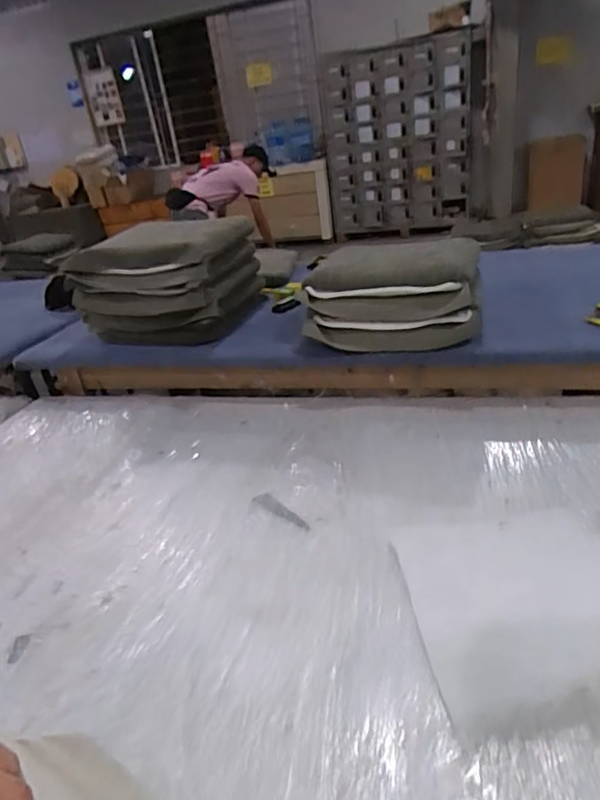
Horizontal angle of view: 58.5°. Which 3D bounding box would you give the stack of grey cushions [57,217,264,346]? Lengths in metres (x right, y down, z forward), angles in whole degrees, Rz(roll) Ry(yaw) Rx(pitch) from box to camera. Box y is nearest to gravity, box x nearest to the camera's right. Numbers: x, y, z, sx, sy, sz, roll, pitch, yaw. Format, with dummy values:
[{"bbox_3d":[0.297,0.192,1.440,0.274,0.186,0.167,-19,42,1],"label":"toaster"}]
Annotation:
[{"bbox_3d":[-0.421,-0.389,1.751,0.495,0.318,0.420,1,28,18],"label":"stack of grey cushions"}]

